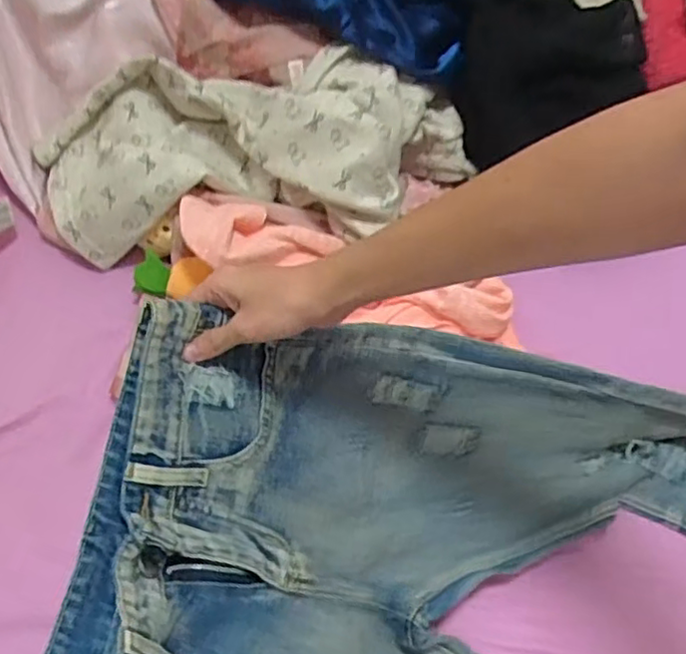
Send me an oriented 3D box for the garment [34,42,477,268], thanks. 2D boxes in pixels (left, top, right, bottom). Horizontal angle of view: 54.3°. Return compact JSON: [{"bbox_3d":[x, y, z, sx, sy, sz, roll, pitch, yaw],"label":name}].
[{"bbox_3d":[-0.095,-0.189,0.716,0.457,0.111,0.179,0,65,-1],"label":"garment"}]

